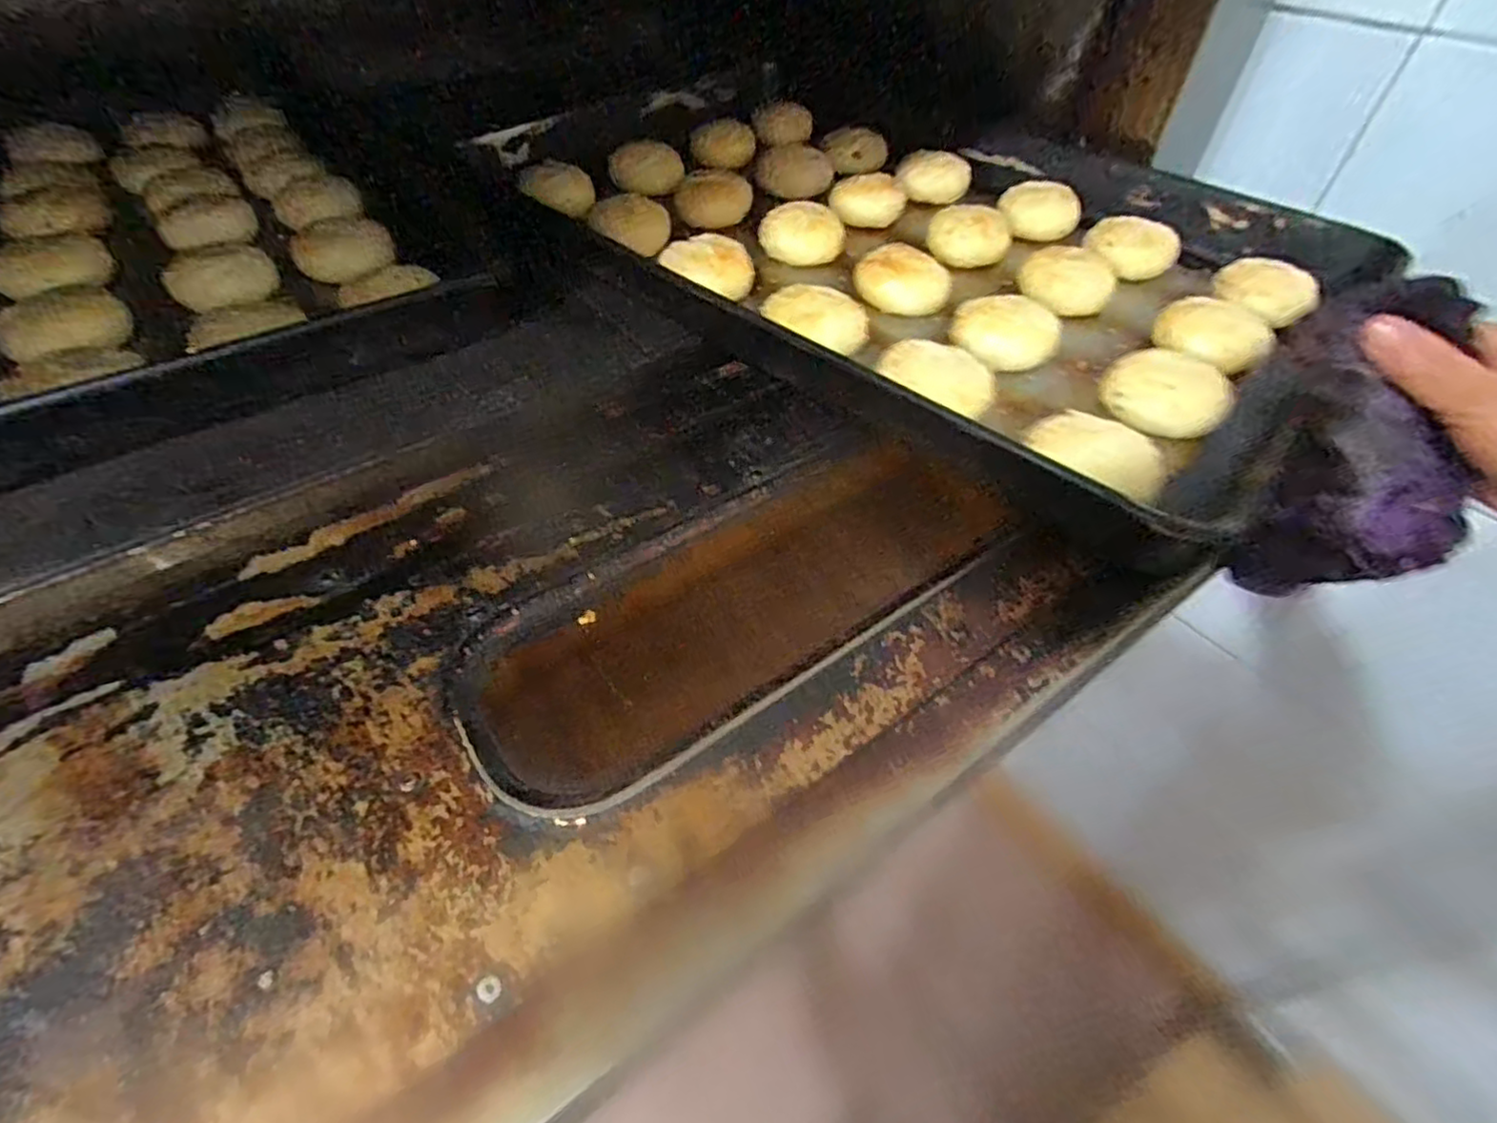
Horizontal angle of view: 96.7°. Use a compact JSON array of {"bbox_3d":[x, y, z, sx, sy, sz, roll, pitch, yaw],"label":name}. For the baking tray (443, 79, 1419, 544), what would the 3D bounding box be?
[{"bbox_3d":[0.126,-0.244,0.504,0.547,0.059,0.399,35,58,23],"label":"baking tray"}]

